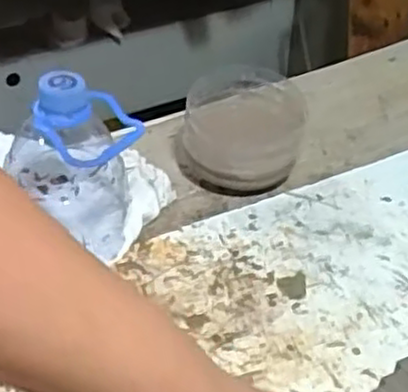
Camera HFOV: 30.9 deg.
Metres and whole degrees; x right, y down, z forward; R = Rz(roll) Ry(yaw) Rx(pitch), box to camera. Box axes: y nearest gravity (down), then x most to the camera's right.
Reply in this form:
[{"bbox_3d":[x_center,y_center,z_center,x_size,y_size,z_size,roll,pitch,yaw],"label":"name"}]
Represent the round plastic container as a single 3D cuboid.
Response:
[{"bbox_3d":[0.029,-0.061,0.621,0.094,0.072,0.098,-3,39,-6],"label":"round plastic container"}]

